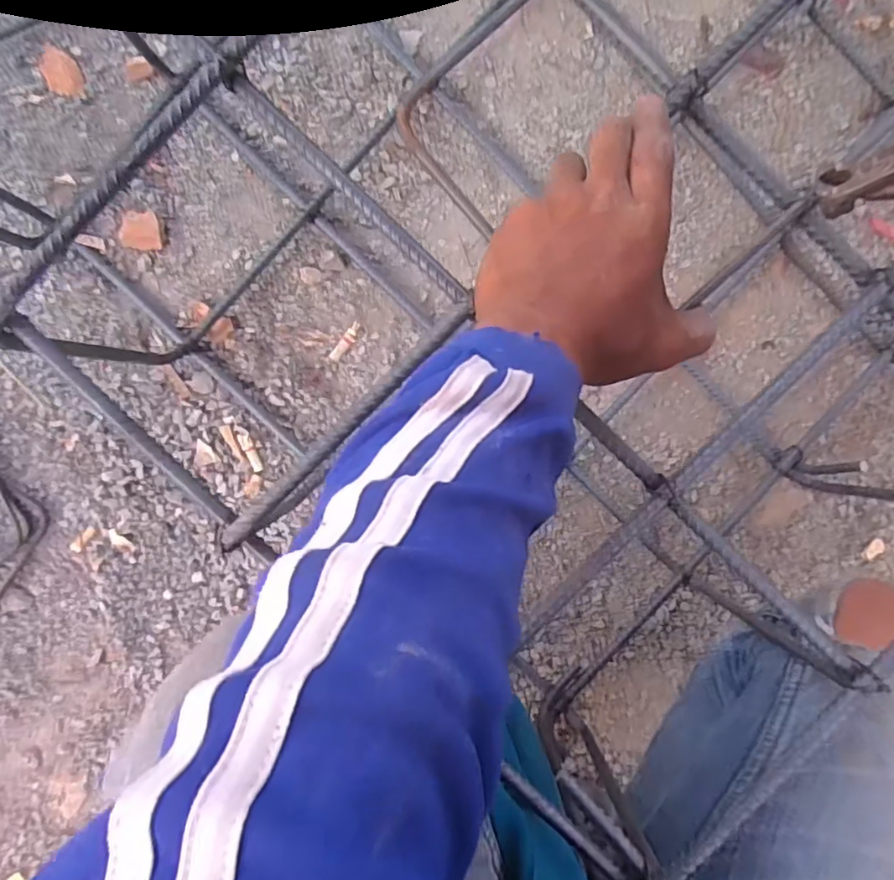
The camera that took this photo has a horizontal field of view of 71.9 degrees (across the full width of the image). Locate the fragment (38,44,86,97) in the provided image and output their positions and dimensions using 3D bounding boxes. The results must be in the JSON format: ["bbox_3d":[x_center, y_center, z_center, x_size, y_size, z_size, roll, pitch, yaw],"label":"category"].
[{"bbox_3d":[-0.366,-0.350,0.583,0.032,0.005,0.050,-25,96,-1],"label":"fragment"}]

